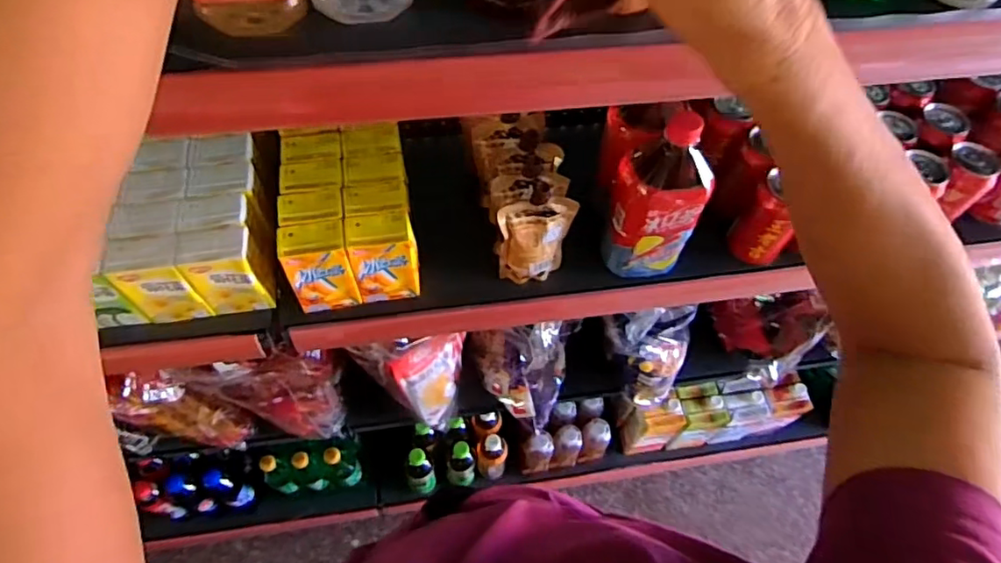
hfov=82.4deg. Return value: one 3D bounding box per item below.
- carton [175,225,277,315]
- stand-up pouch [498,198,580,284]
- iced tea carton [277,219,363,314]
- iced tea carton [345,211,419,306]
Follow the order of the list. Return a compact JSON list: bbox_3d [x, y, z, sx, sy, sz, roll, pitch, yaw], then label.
[{"bbox_3d":[-0.284,-0.010,0.603,0.069,0.105,0.049,0,60,-3],"label":"carton"},{"bbox_3d":[0.037,-0.041,0.628,0.079,0.122,0.024,-3,60,-5],"label":"stand-up pouch"},{"bbox_3d":[-0.192,-0.017,0.614,0.065,0.099,0.049,-11,61,-10],"label":"iced tea carton"},{"bbox_3d":[-0.125,-0.026,0.624,0.068,0.101,0.044,-8,61,-8],"label":"iced tea carton"}]

